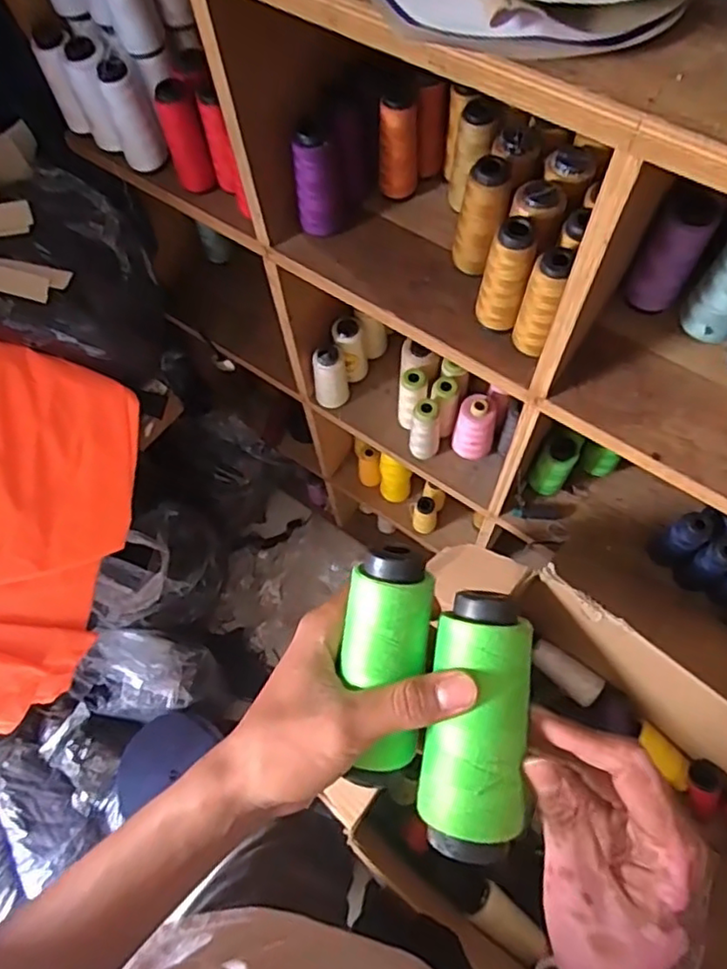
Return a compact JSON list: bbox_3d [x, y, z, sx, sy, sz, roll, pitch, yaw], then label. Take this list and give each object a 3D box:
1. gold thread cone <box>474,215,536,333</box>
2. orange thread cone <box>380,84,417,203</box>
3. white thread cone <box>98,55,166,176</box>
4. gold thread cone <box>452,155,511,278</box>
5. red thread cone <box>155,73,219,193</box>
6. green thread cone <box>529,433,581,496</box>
[{"bbox_3d":[0.131,-0.193,0.581,0.042,0.113,0.040,9,68,7],"label":"gold thread cone"},{"bbox_3d":[0.038,-0.359,0.660,0.040,0.108,0.038,5,68,5],"label":"orange thread cone"},{"bbox_3d":[-0.256,-0.403,0.692,0.045,0.105,0.042,-28,69,-8],"label":"white thread cone"},{"bbox_3d":[0.114,-0.259,0.609,0.047,0.114,0.047,9,68,7],"label":"gold thread cone"},{"bbox_3d":[-0.191,-0.376,0.682,0.041,0.109,0.040,-1,67,2],"label":"red thread cone"},{"bbox_3d":[0.256,-0.022,0.847,0.045,0.127,0.041,-1,67,2],"label":"green thread cone"}]

